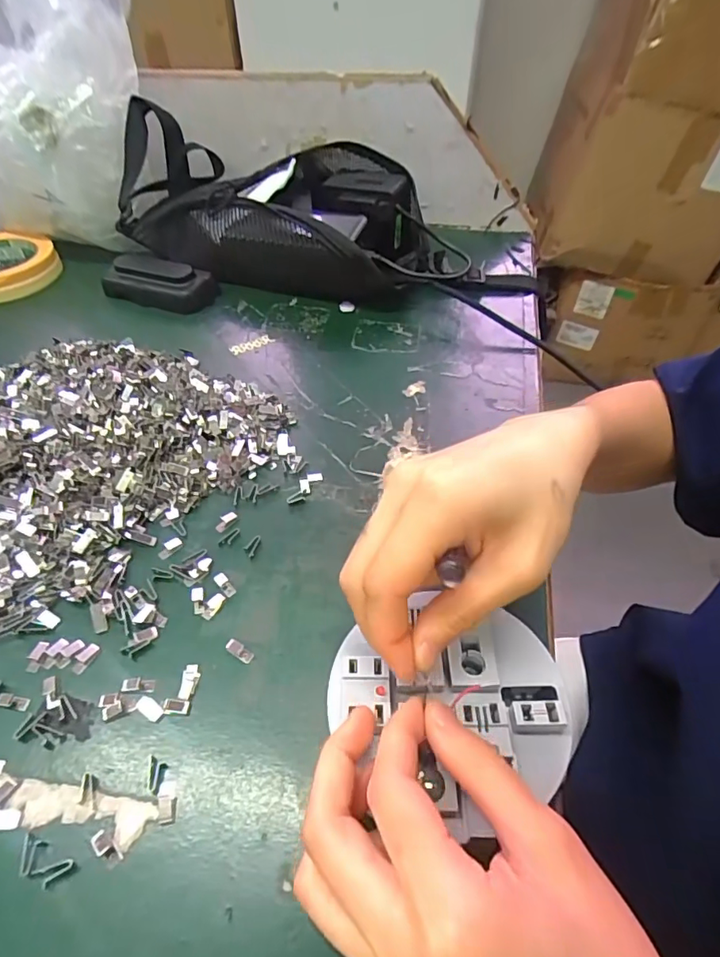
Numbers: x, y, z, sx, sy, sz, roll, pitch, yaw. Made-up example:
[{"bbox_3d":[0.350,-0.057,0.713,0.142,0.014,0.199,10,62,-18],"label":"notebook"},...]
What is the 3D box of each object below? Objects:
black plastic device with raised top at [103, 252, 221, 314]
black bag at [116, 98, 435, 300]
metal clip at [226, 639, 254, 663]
[{"bbox_3d":[-0.189,-0.184,0.479,0.103,0.040,0.040,17,51,14],"label":"black plastic device with raised top"},{"bbox_3d":[-0.090,-0.258,0.494,0.317,0.093,0.137,17,51,14],"label":"black bag"},{"bbox_3d":[-0.059,0.084,0.249,0.016,0.004,0.006,27,54,22],"label":"metal clip"}]

